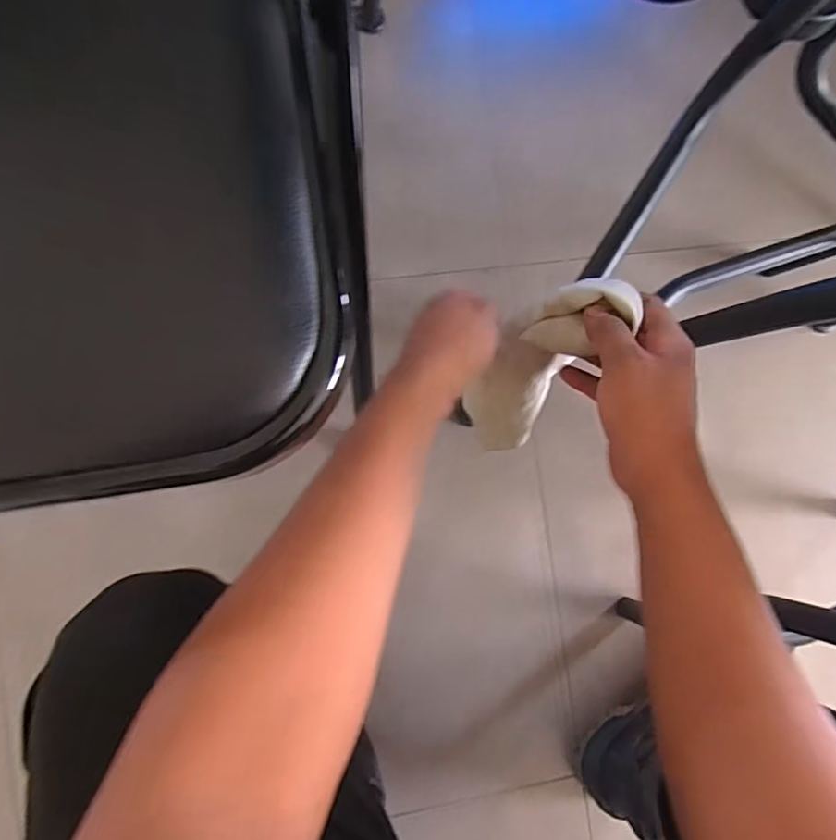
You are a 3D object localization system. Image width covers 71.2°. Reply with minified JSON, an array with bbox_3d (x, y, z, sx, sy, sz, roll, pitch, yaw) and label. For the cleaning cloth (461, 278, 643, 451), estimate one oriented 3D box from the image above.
[{"bbox_3d":[0.093,-0.039,0.484,0.064,0.220,0.048,22,58,-6],"label":"cleaning cloth"}]

